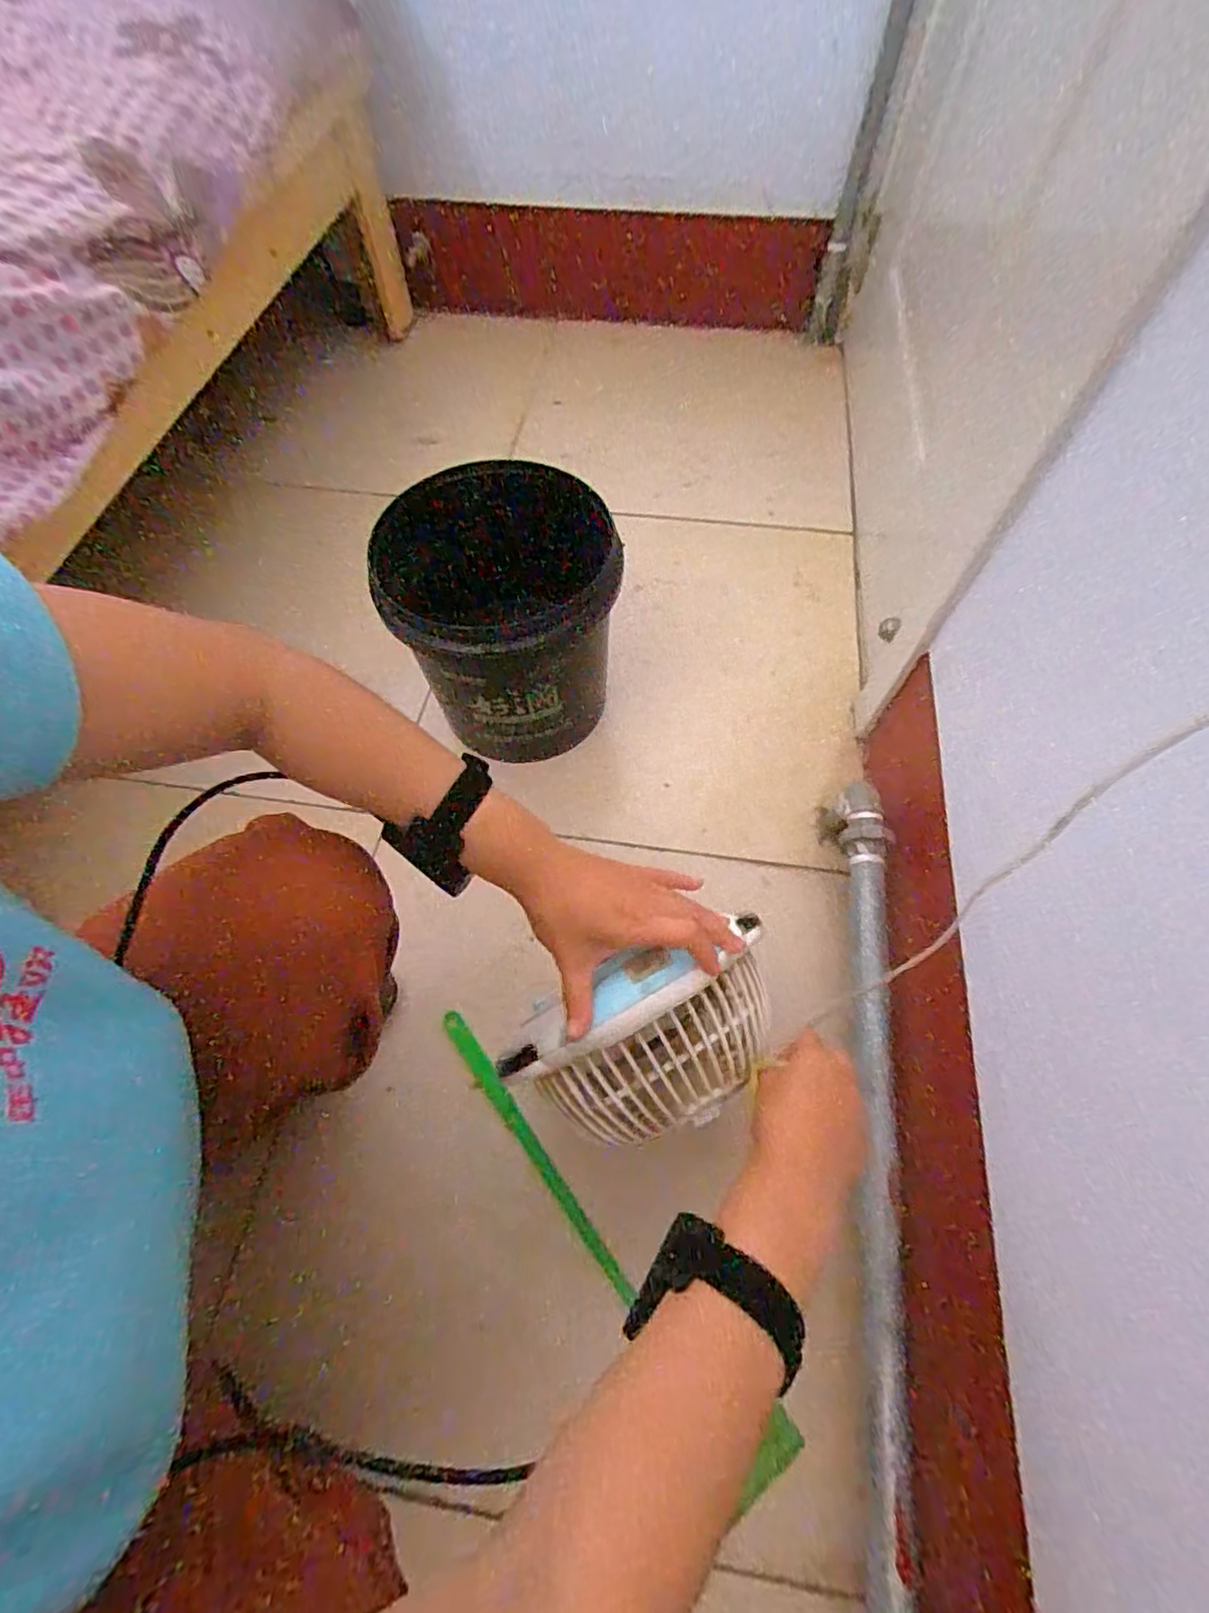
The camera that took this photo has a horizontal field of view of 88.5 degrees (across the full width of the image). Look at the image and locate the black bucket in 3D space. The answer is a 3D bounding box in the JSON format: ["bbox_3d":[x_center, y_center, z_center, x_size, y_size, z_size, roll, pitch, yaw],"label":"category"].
[{"bbox_3d":[-0.110,-0.231,0.748,0.244,0.238,0.256,-1,61,1],"label":"black bucket"}]

